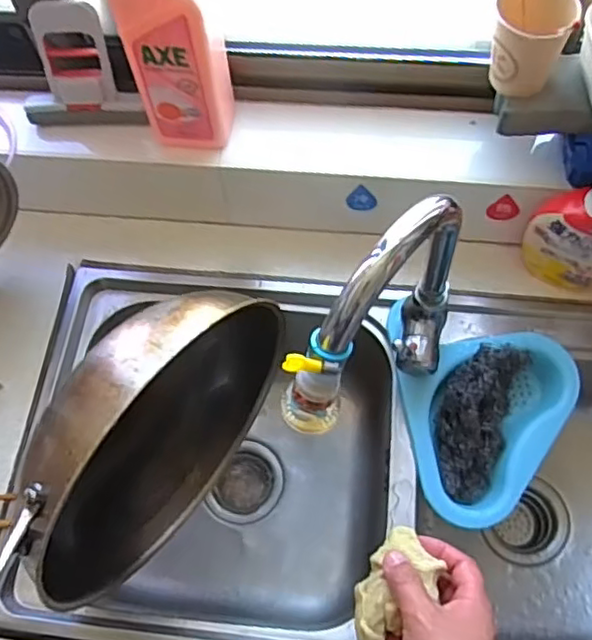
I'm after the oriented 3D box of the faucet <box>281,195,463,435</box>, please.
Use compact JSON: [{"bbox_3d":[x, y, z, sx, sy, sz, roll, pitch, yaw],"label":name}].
[{"bbox_3d":[0.076,0.021,0.540,0.052,0.267,0.211,36,72,17],"label":"faucet"}]

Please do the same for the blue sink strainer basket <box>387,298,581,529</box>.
[{"bbox_3d":[0.202,0.113,0.700,0.196,0.082,0.212,3,65,4],"label":"blue sink strainer basket"}]

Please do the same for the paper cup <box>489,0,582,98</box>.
[{"bbox_3d":[0.215,-0.259,0.591,0.066,0.083,0.071,-1,65,3],"label":"paper cup"}]

